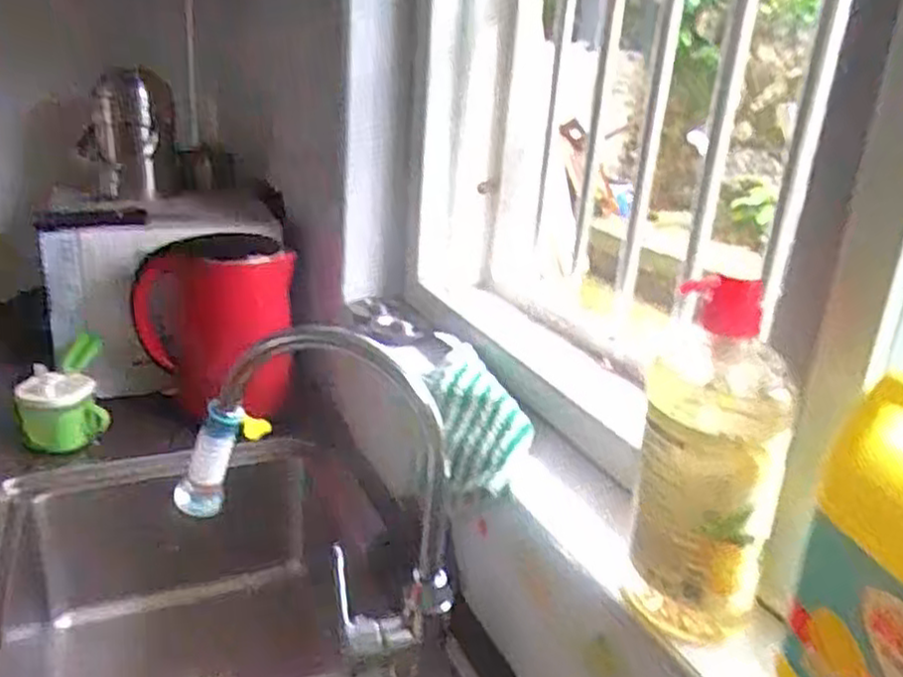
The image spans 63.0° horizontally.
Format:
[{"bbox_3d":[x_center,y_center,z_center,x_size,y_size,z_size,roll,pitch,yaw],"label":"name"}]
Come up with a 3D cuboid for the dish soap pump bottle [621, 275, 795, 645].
[{"bbox_3d":[0.171,0.081,0.497,0.078,0.244,0.096,9,21,11],"label":"dish soap pump bottle"}]

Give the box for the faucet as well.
[{"bbox_3d":[-0.111,0.124,0.628,0.234,0.276,0.125,-1,21,-15],"label":"faucet"}]

